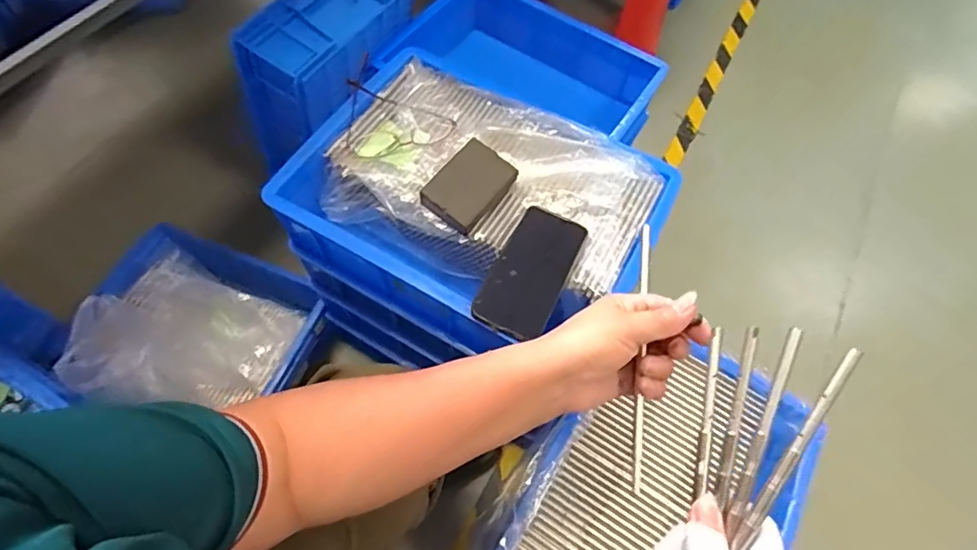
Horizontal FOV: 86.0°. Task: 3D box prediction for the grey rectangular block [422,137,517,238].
[{"bbox_3d":[-0.022,-0.102,0.610,0.069,0.024,0.104,33,65,13],"label":"grey rectangular block"}]

